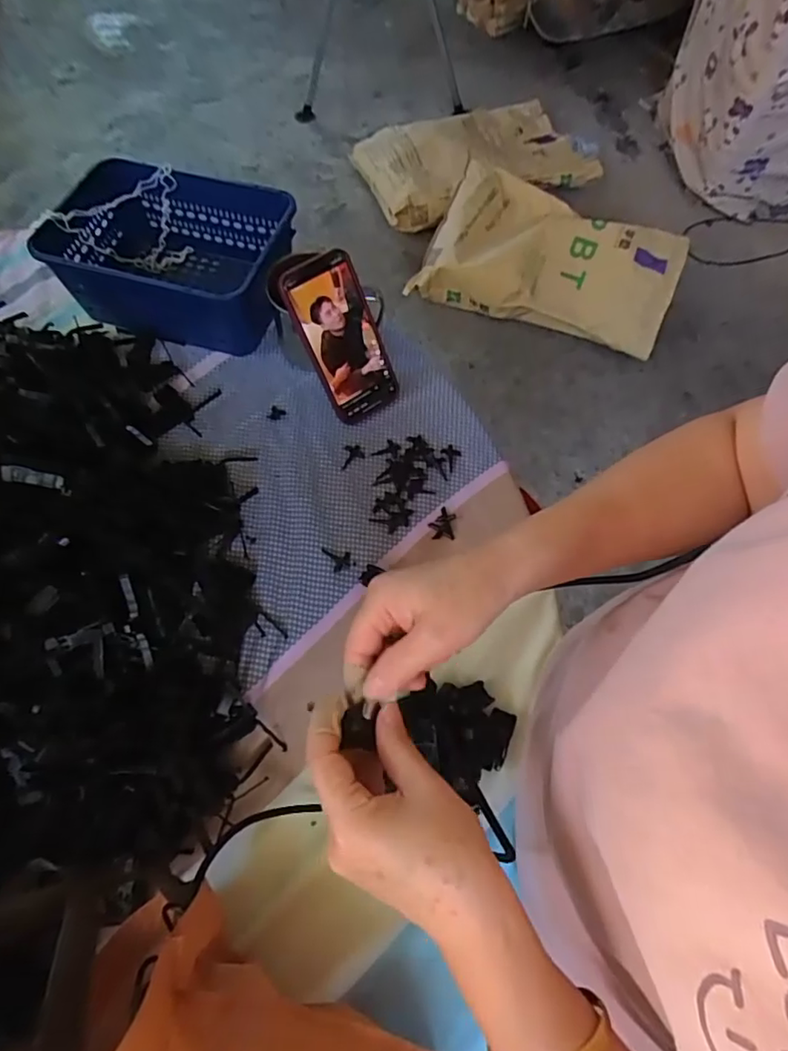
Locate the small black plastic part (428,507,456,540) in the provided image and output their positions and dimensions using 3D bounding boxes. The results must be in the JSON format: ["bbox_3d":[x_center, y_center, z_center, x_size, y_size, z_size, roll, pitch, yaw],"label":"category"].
[{"bbox_3d":[0.048,-0.002,0.571,0.025,0.004,0.034,7,64,1],"label":"small black plastic part"}]

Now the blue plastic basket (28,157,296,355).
[{"bbox_3d":[-0.250,-0.305,0.667,0.256,0.108,0.177,16,65,6],"label":"blue plastic basket"}]

